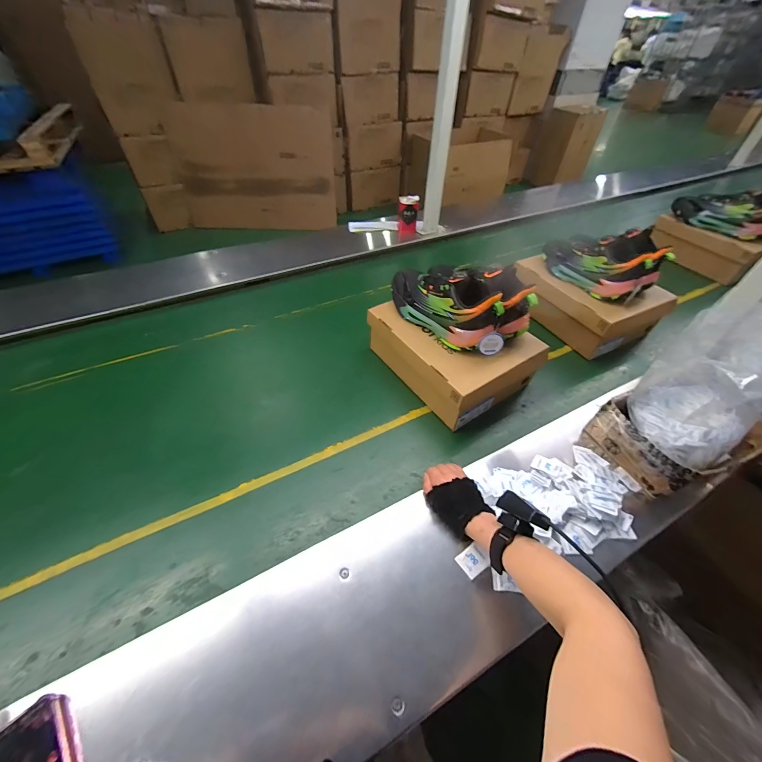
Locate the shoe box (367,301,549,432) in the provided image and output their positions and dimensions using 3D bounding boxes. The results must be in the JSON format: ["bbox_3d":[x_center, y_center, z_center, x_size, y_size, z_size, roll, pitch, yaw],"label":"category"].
[{"bbox_3d":[0.160,-0.074,0.760,0.249,0.121,0.308,-26,53,-23],"label":"shoe box"}]

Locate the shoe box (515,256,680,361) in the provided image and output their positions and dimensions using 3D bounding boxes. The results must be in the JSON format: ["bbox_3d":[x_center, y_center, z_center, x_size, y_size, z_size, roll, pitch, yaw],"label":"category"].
[{"bbox_3d":[0.549,-0.229,0.896,0.247,0.108,0.308,-22,51,-20],"label":"shoe box"}]

